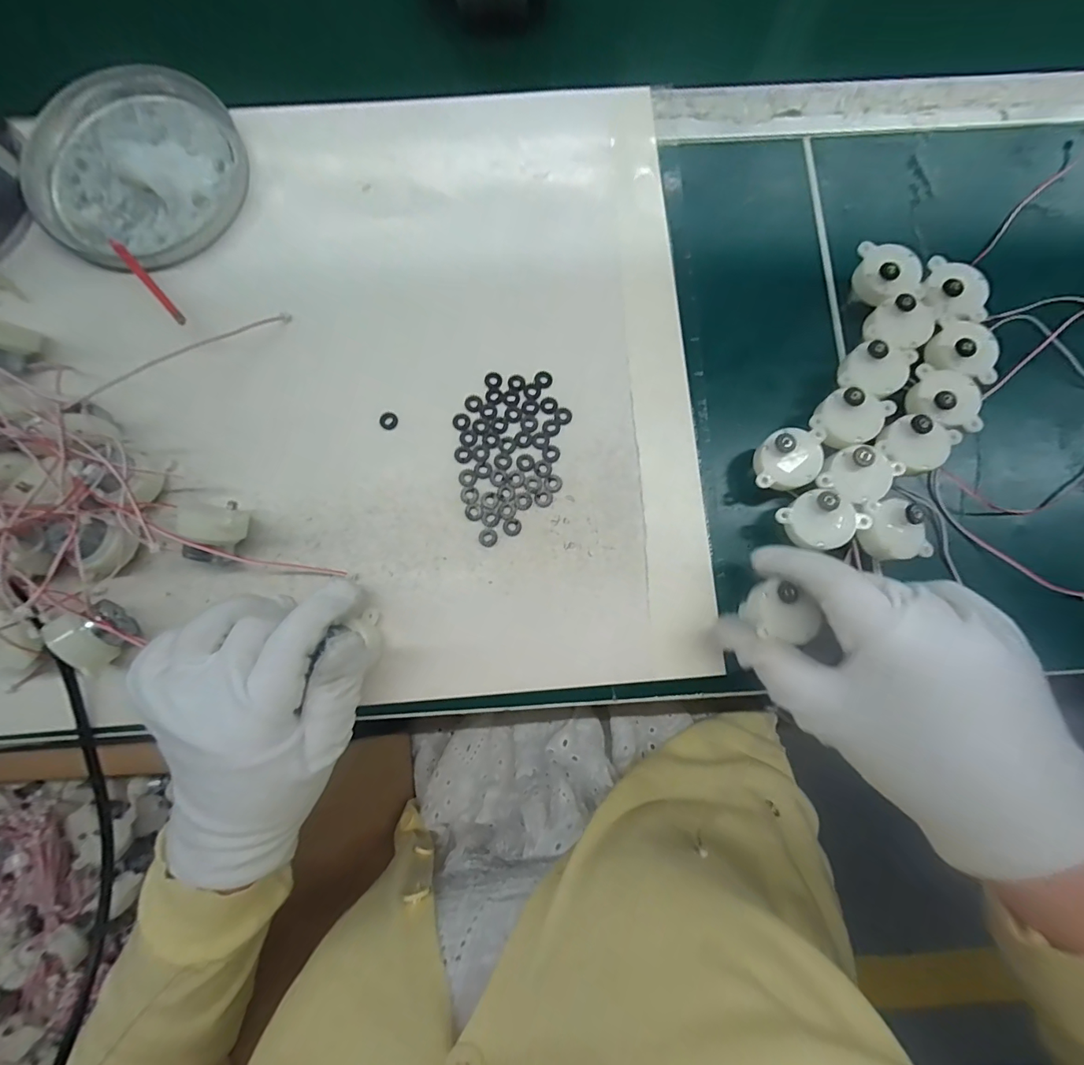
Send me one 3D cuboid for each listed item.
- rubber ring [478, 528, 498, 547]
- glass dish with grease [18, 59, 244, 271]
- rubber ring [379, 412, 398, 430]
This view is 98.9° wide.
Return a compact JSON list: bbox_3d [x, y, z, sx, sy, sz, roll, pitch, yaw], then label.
[{"bbox_3d":[-0.031,0.003,0.265,0.010,0.004,0.010,0,82,-1],"label":"rubber ring"},{"bbox_3d":[-0.260,-0.238,0.301,0.138,0.018,0.135,0,82,-1],"label":"glass dish with grease"},{"bbox_3d":[-0.091,-0.067,0.274,0.010,0.004,0.010,-36,84,-5],"label":"rubber ring"}]

